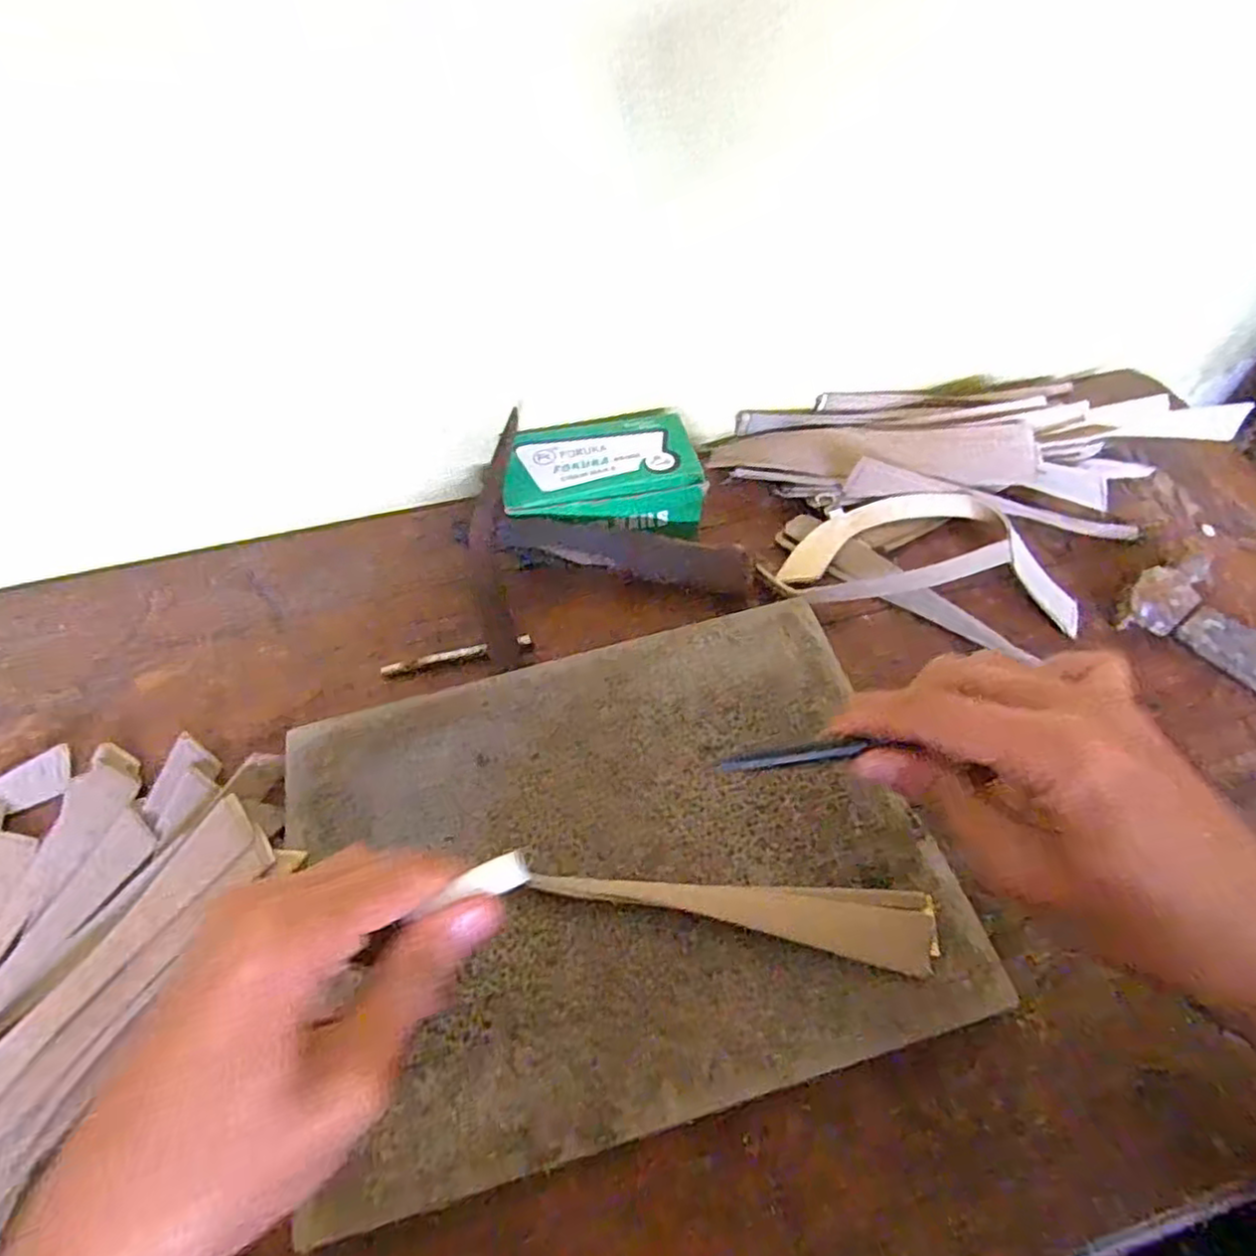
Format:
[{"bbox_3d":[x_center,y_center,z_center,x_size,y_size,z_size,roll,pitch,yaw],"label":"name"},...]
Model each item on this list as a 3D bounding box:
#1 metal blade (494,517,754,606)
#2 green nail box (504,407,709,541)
[{"bbox_3d":[0.001,-0.044,0.407,0.152,0.006,0.029,11,92,-8],"label":"metal blade"},{"bbox_3d":[-0.016,-0.095,0.435,0.119,0.038,0.086,-7,54,-2],"label":"green nail box"}]

